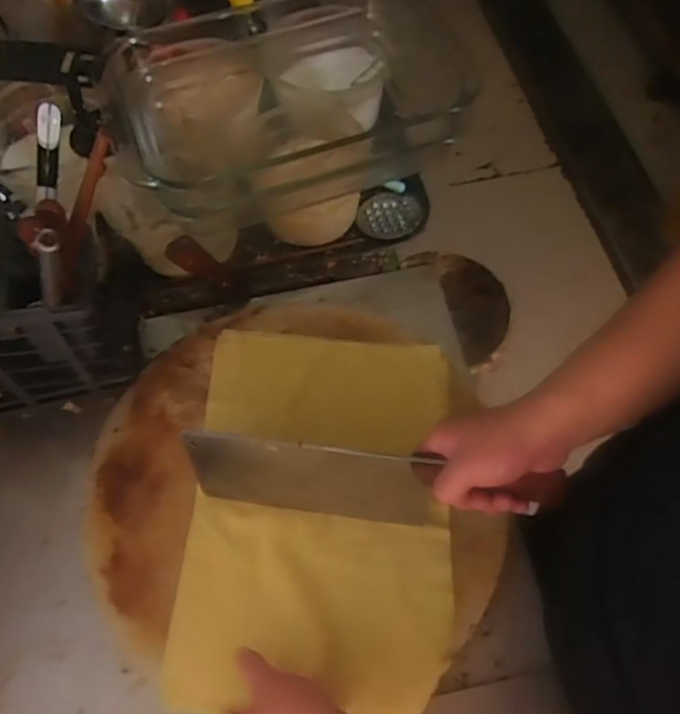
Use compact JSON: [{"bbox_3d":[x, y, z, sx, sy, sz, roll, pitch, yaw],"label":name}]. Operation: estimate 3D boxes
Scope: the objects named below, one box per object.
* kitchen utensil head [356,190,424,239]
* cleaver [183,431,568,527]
[{"bbox_3d":[0.066,-0.190,0.794,0.087,0.027,0.078,9,64,7],"label":"kitchen utensil head"},{"bbox_3d":[0.023,0.117,0.546,0.322,0.124,0.033,5,64,5],"label":"cleaver"}]

